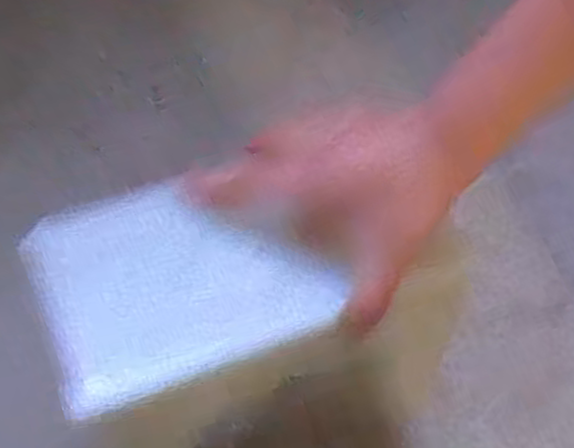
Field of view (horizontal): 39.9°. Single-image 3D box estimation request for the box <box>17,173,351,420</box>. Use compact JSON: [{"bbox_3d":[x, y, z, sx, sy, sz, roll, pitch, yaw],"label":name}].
[{"bbox_3d":[-0.061,0.027,0.449,0.157,0.017,0.116,-20,66,-7],"label":"box"}]

